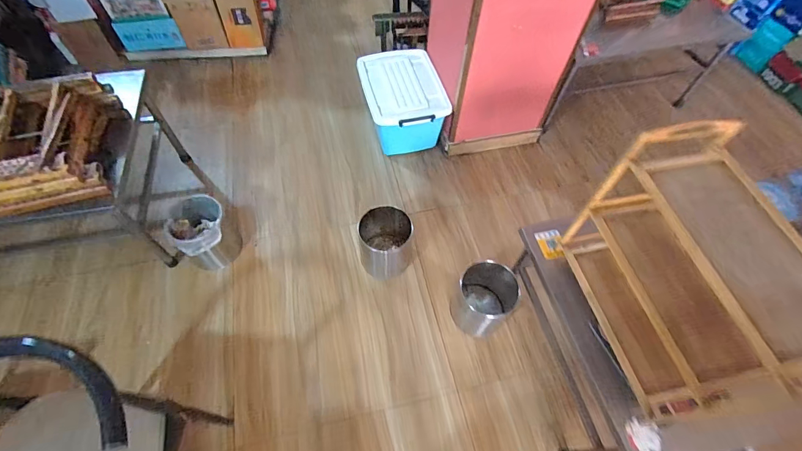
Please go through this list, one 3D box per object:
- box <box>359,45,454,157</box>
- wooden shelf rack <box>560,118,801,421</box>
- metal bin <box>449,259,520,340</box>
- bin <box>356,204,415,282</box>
[{"bbox_3d":[0.002,-0.603,1.850,0.350,0.275,0.450,-12,60,-9],"label":"box"},{"bbox_3d":[0.630,0.106,0.843,0.224,0.432,0.476,-11,60,-8],"label":"wooden shelf rack"},{"bbox_3d":[0.309,0.283,1.439,0.207,0.251,0.217,1,59,-1],"label":"metal bin"},{"bbox_3d":[-0.060,0.074,1.538,0.213,0.224,0.224,-3,59,-4],"label":"bin"}]

